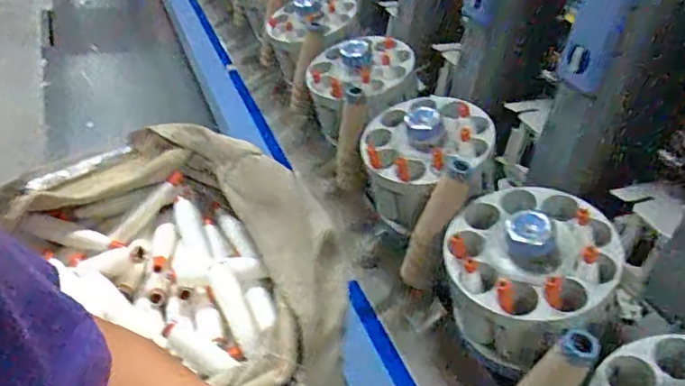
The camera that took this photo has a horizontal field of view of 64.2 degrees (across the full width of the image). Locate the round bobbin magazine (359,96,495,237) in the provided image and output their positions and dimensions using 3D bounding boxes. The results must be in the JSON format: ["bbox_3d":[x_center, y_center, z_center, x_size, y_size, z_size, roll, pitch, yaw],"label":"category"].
[{"bbox_3d":[0.151,-0.066,1.110,0.209,0.213,0.218,3,38,-2],"label":"round bobbin magazine"}]

